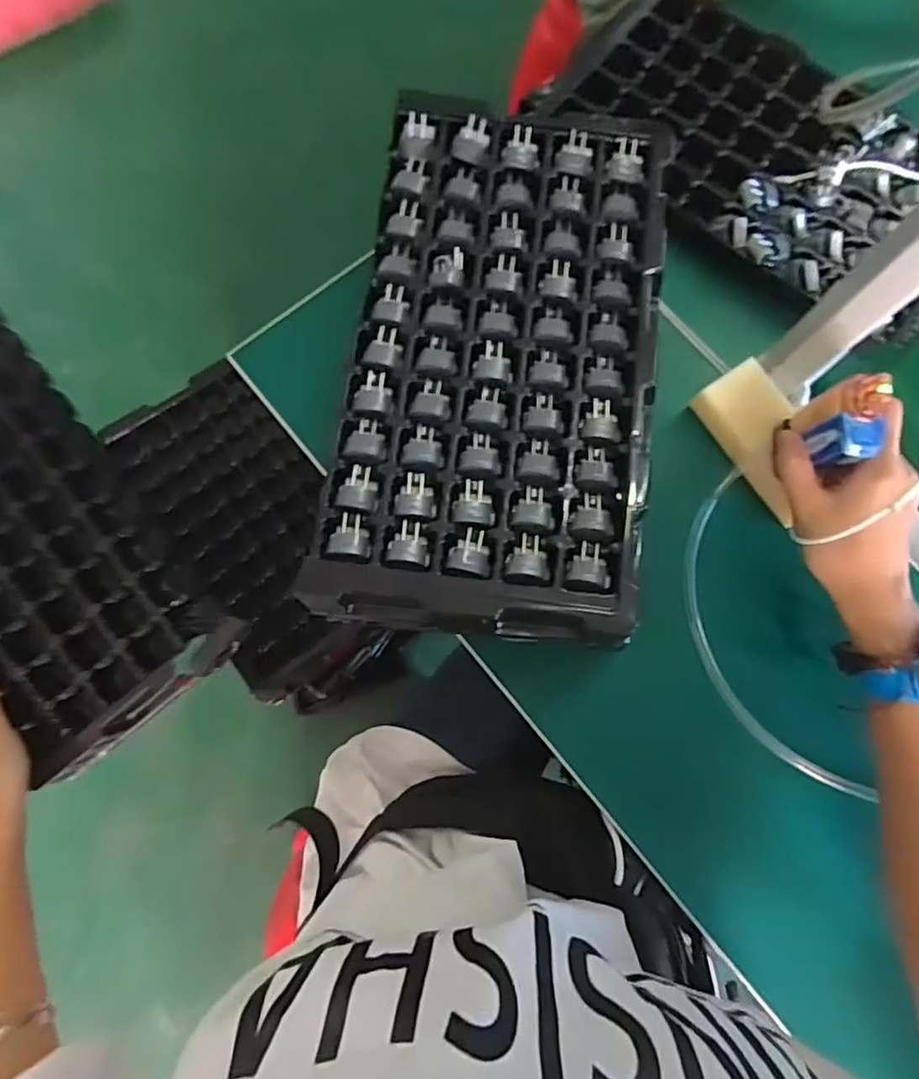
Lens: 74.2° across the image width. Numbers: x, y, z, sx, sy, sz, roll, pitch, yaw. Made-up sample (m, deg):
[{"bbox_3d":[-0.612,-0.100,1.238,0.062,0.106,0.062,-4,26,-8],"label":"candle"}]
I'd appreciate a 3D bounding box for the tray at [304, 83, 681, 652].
[{"bbox_3d":[0.029,-0.118,0.404,0.194,0.038,0.352,7,78,1],"label":"tray"}]

